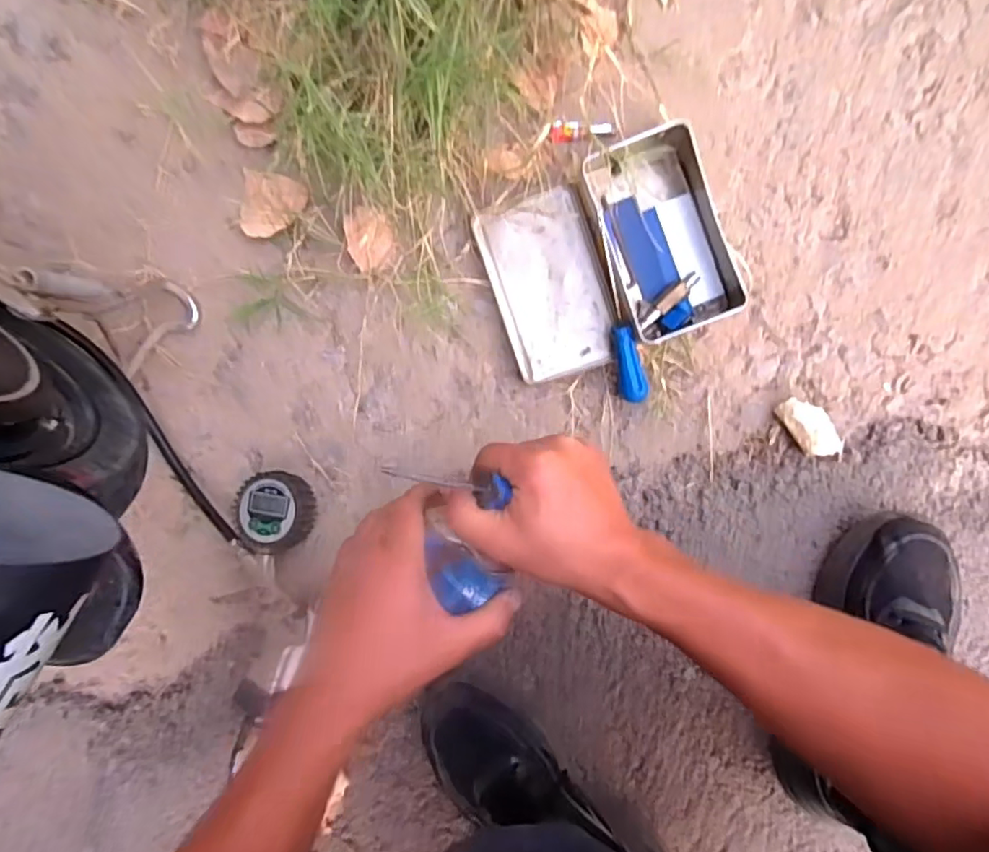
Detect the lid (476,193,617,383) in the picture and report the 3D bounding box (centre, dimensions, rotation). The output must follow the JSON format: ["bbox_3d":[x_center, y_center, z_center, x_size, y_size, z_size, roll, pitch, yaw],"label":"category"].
[{"bbox_3d":[0.054,-0.132,0.553,0.104,0.024,0.165,-19,94,4],"label":"lid"}]

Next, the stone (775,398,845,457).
[{"bbox_3d":[0.300,0.001,0.544,0.041,0.028,0.064,-33,93,5],"label":"stone"}]

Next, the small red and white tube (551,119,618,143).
[{"bbox_3d":[0.082,-0.274,0.535,0.058,0.013,0.017,-1,95,2],"label":"small red and white tube"}]

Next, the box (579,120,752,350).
[{"bbox_3d":[0.160,-0.178,0.533,0.103,0.035,0.181,-20,94,4],"label":"box"}]

